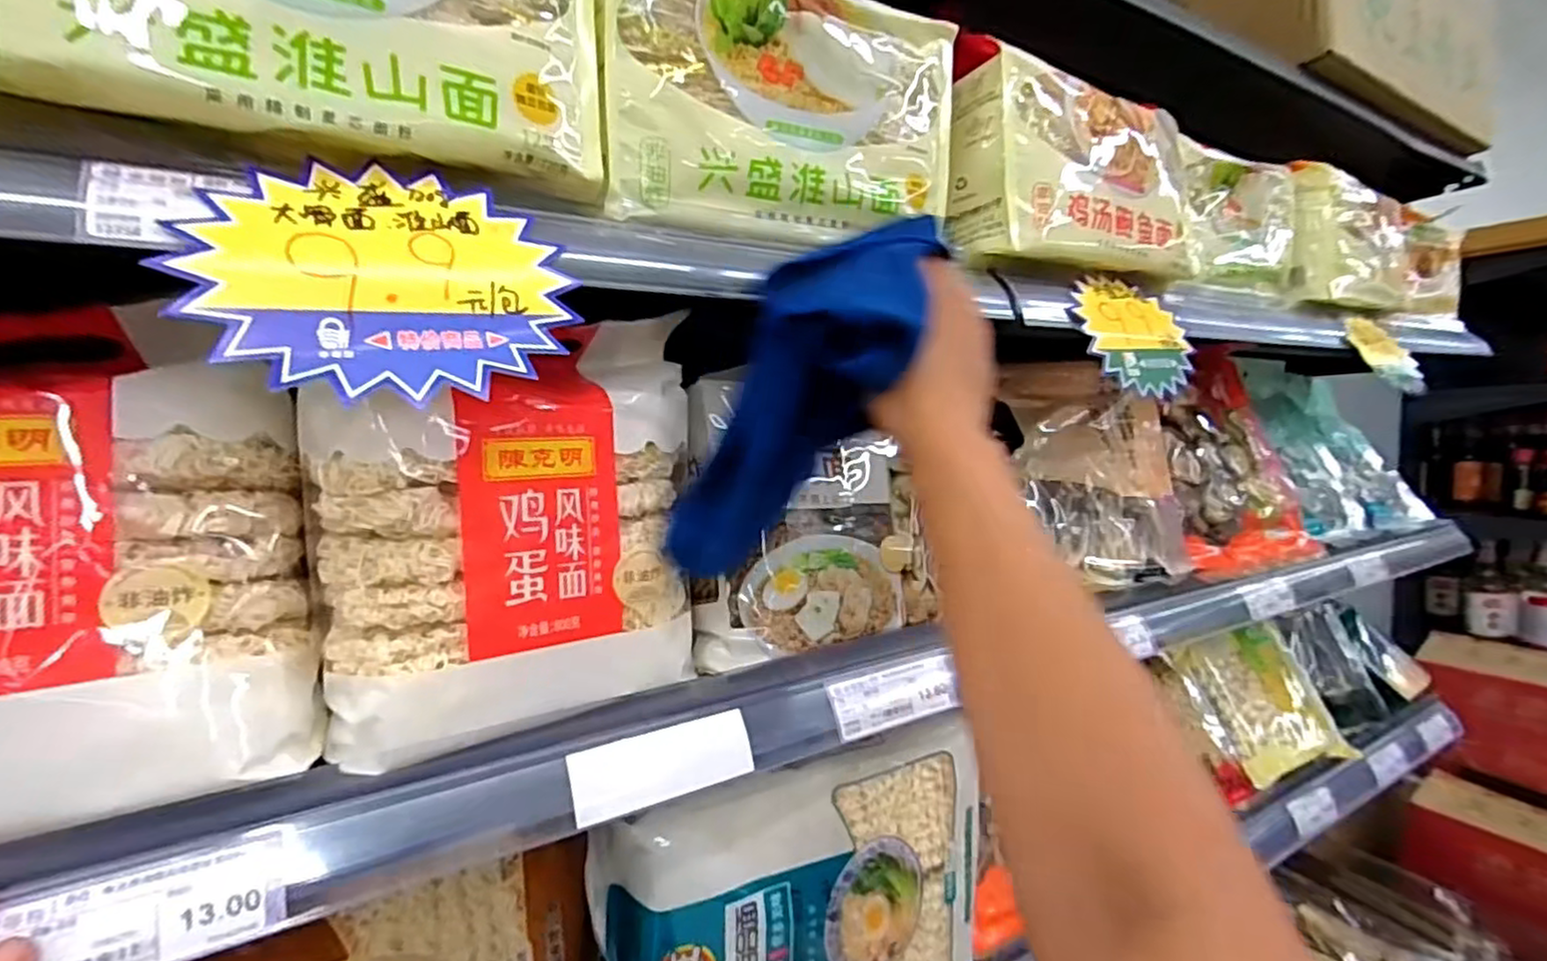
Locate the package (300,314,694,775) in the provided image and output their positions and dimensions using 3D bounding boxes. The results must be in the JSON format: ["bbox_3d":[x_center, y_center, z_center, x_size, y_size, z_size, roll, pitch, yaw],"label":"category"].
[{"bbox_3d":[-0.133,0.023,0.377,0.201,0.197,0.068,-5,6,-33],"label":"package"}]

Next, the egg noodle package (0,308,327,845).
[{"bbox_3d":[-0.306,0.036,0.281,0.189,0.185,0.078,-4,6,-31],"label":"egg noodle package"}]

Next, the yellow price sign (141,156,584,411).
[{"bbox_3d":[-0.154,-0.082,0.282,0.134,0.105,0.005,3,-22,-30],"label":"yellow price sign"}]

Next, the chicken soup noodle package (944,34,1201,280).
[{"bbox_3d":[0.248,-0.239,0.553,0.253,0.138,0.062,-4,6,-31],"label":"chicken soup noodle package"}]

